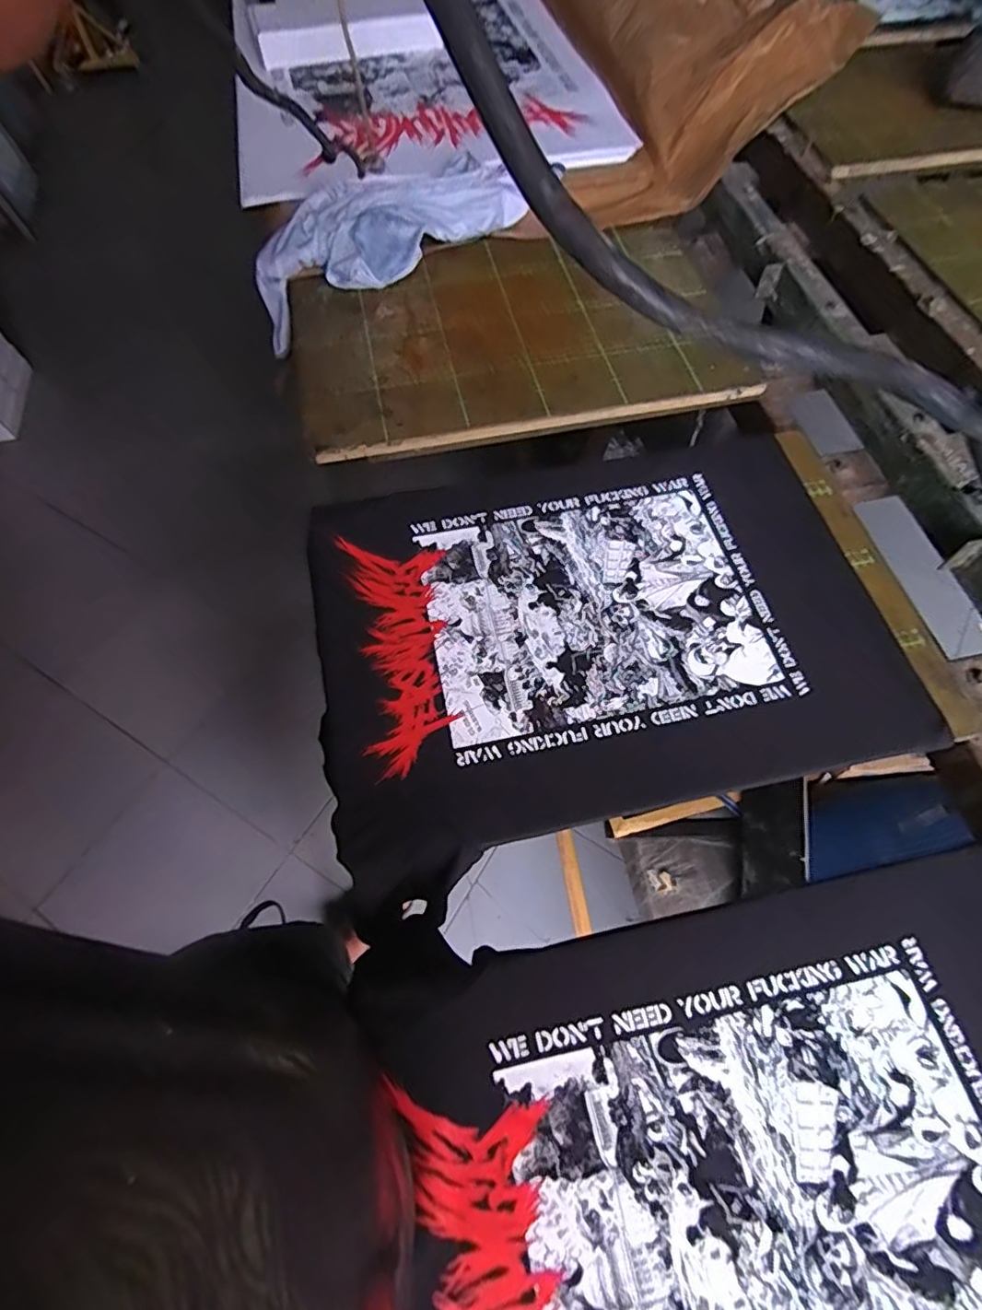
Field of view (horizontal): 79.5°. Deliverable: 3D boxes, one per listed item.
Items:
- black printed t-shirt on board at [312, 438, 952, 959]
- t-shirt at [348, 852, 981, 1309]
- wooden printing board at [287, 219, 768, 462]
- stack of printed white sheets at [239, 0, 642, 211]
[{"bbox_3d":[0.102,-0.034,0.592,0.554,0.015,0.409,-16,64,-8],"label":"black printed t-shirt on board"},{"bbox_3d":[0.217,0.377,0.384,0.554,0.030,0.402,-7,63,-3],"label":"t-shirt"},{"bbox_3d":[0.029,-0.448,0.814,0.591,0.036,0.366,-11,64,-5],"label":"wooden printing board"},{"bbox_3d":[-0.154,-1.119,1.099,0.652,0.066,0.840,-12,64,-6],"label":"stack of printed white sheets"}]

